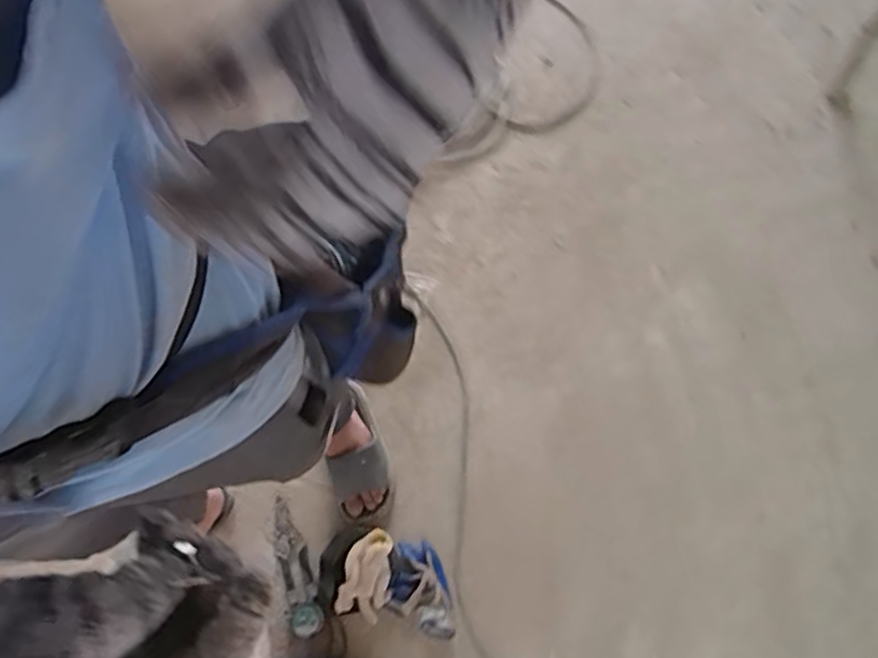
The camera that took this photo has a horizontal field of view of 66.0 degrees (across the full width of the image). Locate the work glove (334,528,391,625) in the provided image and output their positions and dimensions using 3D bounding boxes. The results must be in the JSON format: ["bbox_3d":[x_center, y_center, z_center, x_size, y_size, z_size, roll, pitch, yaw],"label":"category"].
[{"bbox_3d":[-0.129,0.446,1.227,0.087,0.082,0.158,15,74,10],"label":"work glove"}]

